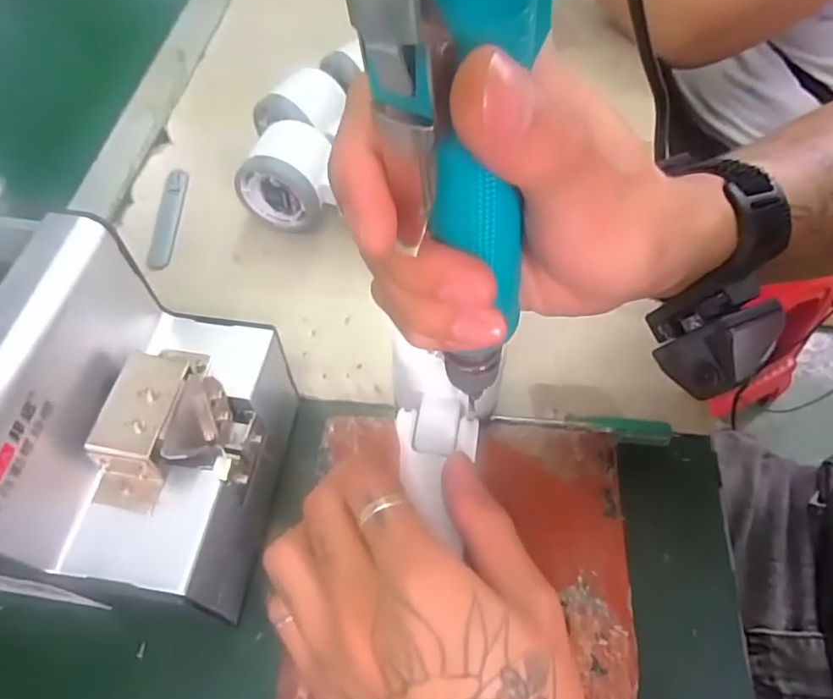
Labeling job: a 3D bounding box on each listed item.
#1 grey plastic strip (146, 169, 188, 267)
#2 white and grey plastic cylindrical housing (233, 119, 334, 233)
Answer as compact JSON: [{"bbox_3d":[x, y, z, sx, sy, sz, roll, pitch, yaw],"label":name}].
[{"bbox_3d":[-0.181,-0.096,0.428,0.018,0.005,0.096,-4,58,-1],"label":"grey plastic strip"},{"bbox_3d":[-0.090,-0.122,0.415,0.062,0.060,0.052,5,58,5],"label":"white and grey plastic cylindrical housing"}]

